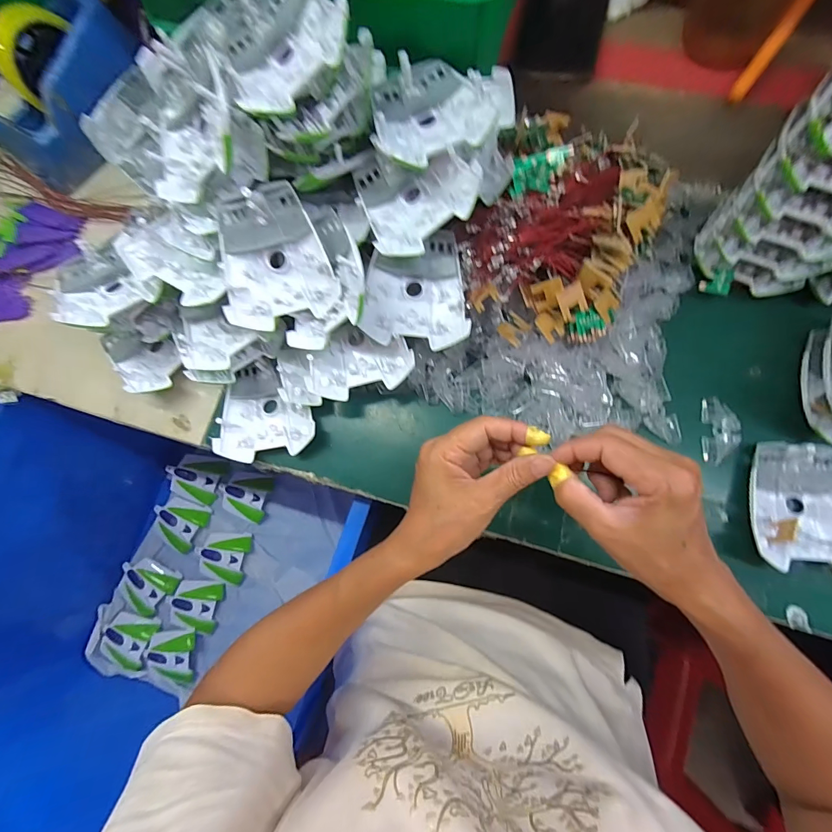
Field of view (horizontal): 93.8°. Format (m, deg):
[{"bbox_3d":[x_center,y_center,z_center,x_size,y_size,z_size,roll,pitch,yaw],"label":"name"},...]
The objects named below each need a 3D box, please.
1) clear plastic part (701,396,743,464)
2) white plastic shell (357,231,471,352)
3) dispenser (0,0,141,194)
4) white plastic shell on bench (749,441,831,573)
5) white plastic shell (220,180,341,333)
[{"bbox_3d":[0.298,0.014,0.381,0.031,0.009,0.062,7,81,5],"label":"clear plastic part"},{"bbox_3d":[-0.003,-0.112,0.359,0.093,0.023,0.101,-9,80,2],"label":"white plastic shell"},{"bbox_3d":[-0.398,-0.365,0.431,0.073,0.099,0.196,35,101,8],"label":"dispenser"},{"bbox_3d":[0.350,0.080,0.347,0.092,0.024,0.110,3,80,4],"label":"white plastic shell on bench"},{"bbox_3d":[-0.124,-0.138,0.342,0.093,0.030,0.108,-12,105,0],"label":"white plastic shell"}]

